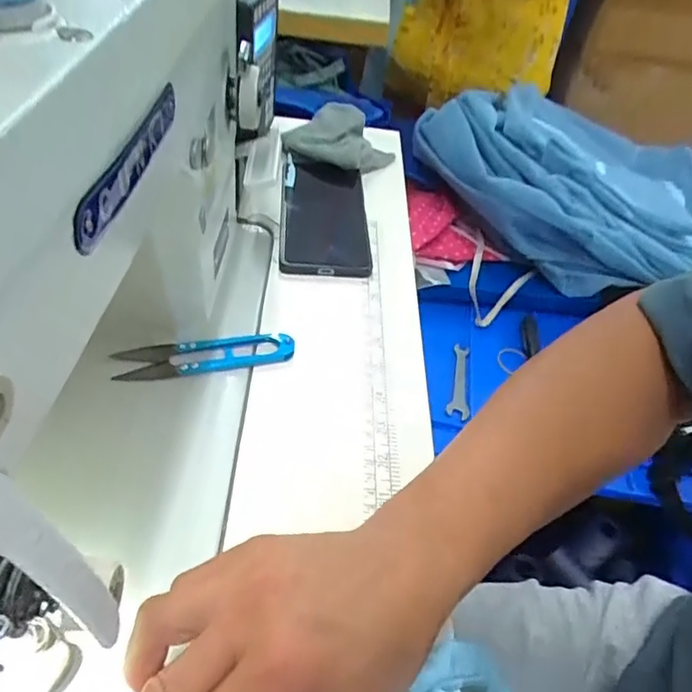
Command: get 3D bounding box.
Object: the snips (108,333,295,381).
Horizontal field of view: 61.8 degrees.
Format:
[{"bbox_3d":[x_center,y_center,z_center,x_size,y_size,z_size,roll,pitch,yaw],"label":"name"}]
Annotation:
[{"bbox_3d":[-0.095,0.006,0.392,0.116,0.008,0.030,-6,47,-13],"label":"snips"}]

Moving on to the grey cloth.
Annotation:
[{"bbox_3d":[-0.008,-0.210,0.596,0.096,0.041,0.091,25,48,16],"label":"grey cloth"}]

